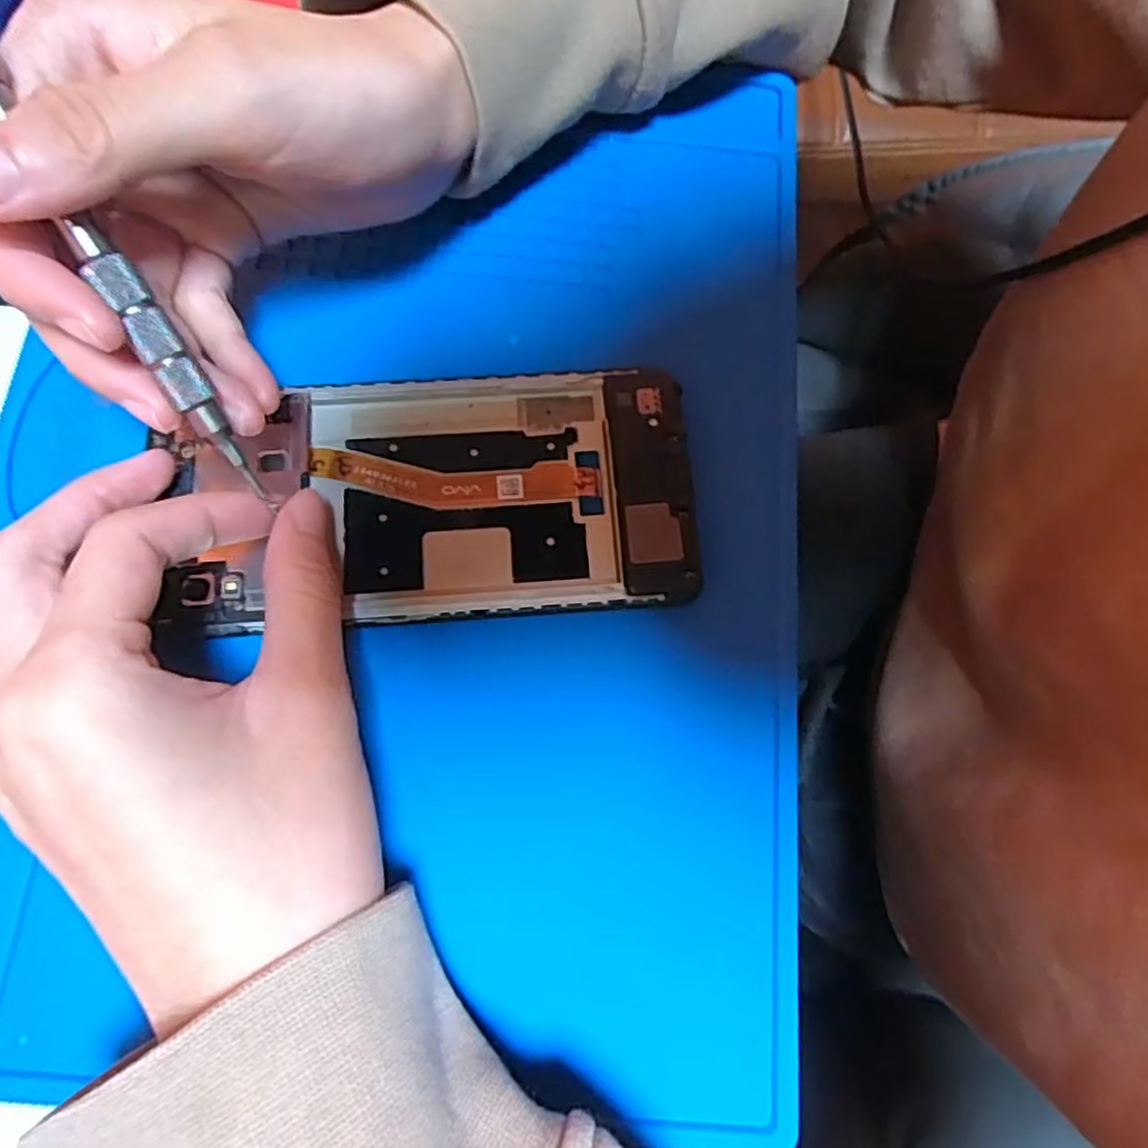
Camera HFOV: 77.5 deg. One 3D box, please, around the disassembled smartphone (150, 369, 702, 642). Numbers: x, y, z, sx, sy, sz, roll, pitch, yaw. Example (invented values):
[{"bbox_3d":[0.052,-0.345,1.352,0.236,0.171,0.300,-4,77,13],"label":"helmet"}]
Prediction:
[{"bbox_3d":[-0.037,-0.023,0.199,0.137,0.008,0.070,-4,75,-2],"label":"disassembled smartphone"}]

